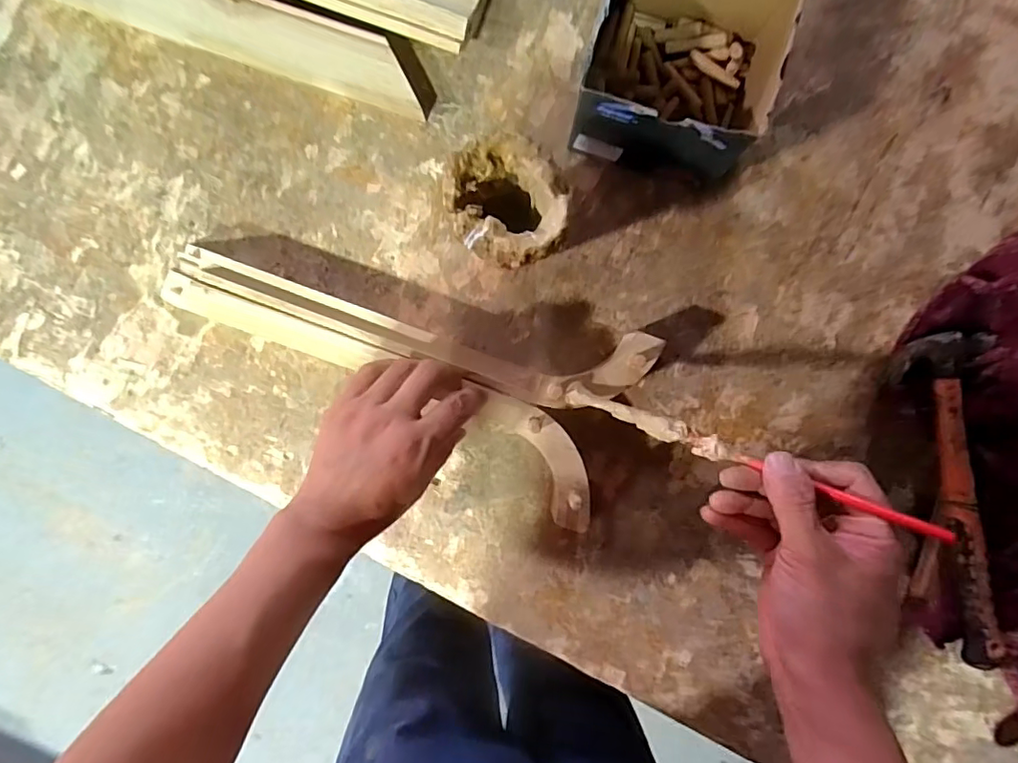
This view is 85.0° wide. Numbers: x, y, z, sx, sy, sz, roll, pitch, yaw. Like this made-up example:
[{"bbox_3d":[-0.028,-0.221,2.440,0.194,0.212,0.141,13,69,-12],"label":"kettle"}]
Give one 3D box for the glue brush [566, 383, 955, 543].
[{"bbox_3d":[0.147,0.048,0.376,0.248,0.008,0.016,22,93,33],"label":"glue brush"}]

